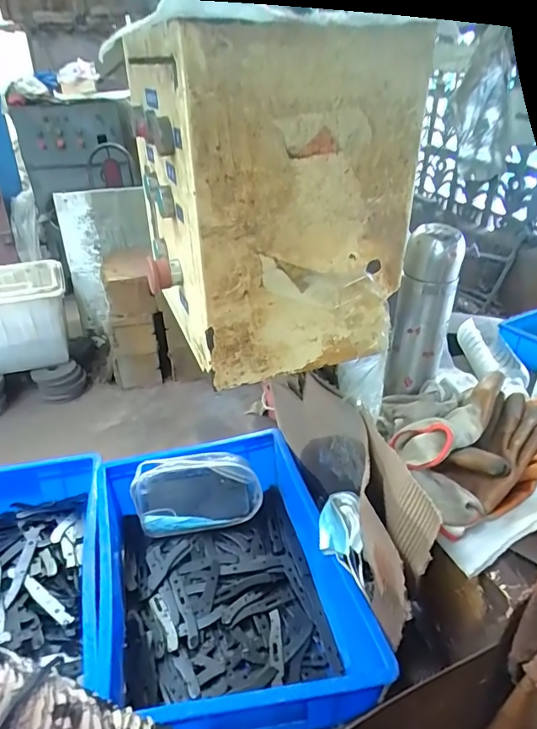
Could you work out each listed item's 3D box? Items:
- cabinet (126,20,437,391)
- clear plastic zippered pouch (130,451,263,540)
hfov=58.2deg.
[{"bbox_3d":[-0.007,-0.164,0.486,0.202,0.282,0.210,-15,36,-23],"label":"cabinet"},{"bbox_3d":[-0.115,0.206,0.787,0.195,0.116,0.045,-5,3,-10],"label":"clear plastic zippered pouch"}]

